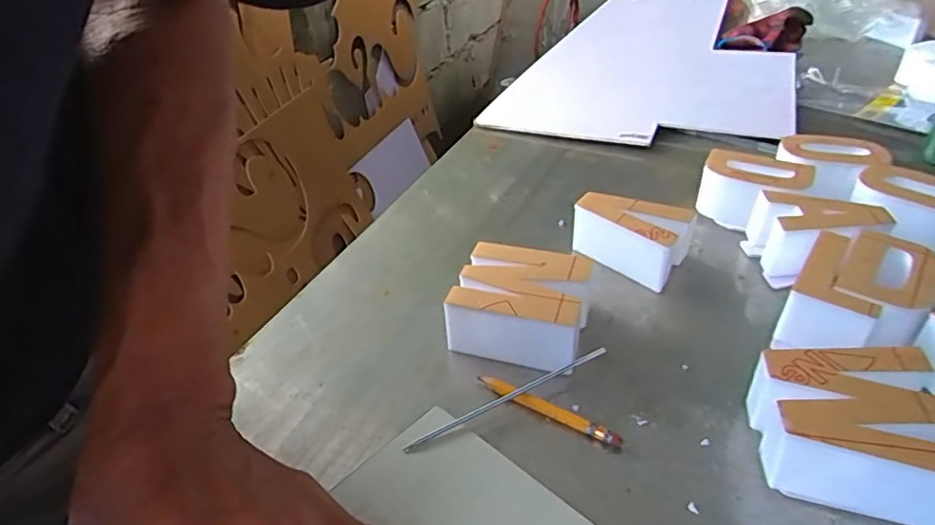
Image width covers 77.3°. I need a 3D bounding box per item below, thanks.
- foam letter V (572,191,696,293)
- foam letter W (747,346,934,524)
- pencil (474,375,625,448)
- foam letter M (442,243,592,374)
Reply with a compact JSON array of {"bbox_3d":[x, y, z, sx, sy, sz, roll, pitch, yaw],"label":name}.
[{"bbox_3d":[0.122,-0.016,0.448,0.086,0.049,0.052,15,39,21],"label":"foam letter V"},{"bbox_3d":[0.194,0.087,0.302,0.083,0.050,0.081,6,37,10],"label":"foam letter W"},{"bbox_3d":[0.047,0.087,0.343,0.089,0.011,0.006,20,41,26],"label":"pencil"},{"bbox_3d":[0.035,0.029,0.390,0.083,0.045,0.075,11,38,15],"label":"foam letter M"}]

